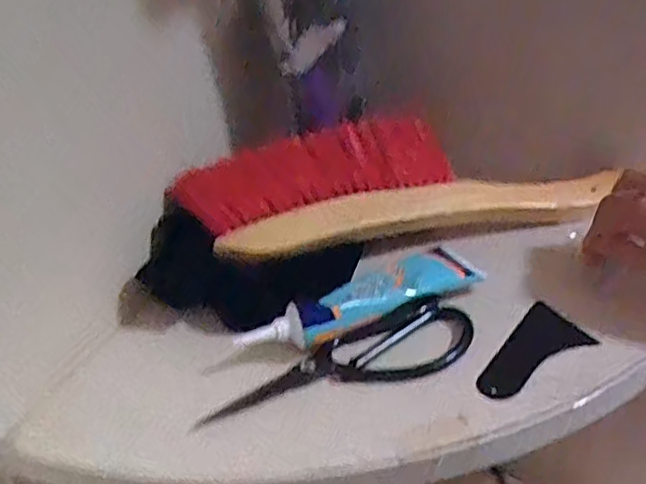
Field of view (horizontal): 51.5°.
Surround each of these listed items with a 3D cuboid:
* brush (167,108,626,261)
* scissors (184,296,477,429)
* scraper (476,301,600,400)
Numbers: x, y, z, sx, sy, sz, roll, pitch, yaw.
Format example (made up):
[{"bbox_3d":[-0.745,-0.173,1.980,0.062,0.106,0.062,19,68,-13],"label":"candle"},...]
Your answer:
[{"bbox_3d":[0.066,-0.047,0.546,0.350,0.035,0.115,-2,67,-9],"label":"brush"},{"bbox_3d":[0.014,0.079,0.439,0.190,0.020,0.055,-17,33,-18],"label":"scissors"},{"bbox_3d":[0.142,0.072,0.437,0.045,0.010,0.096,24,43,29],"label":"scraper"}]

